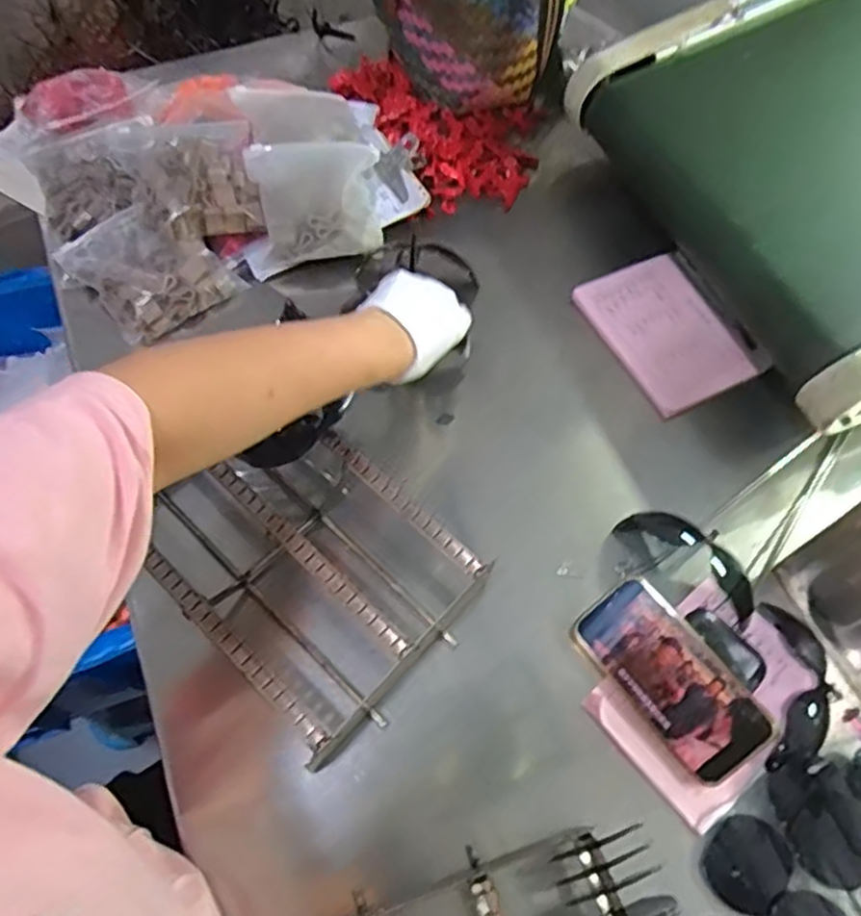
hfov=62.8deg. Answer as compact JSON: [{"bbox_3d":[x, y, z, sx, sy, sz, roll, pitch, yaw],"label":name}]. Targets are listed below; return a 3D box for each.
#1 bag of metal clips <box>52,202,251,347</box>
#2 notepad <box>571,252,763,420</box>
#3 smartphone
[{"bbox_3d":[-0.300,-0.203,0.754,0.146,0.055,0.133,41,69,18],"label":"bag of metal clips"},{"bbox_3d":[0.257,-0.136,0.759,0.141,0.017,0.183,-25,66,-14],"label":"notepad"},{"bbox_3d":[0.193,0.177,0.567,0.078,0.012,0.157,-43,70,5],"label":"smartphone"}]

